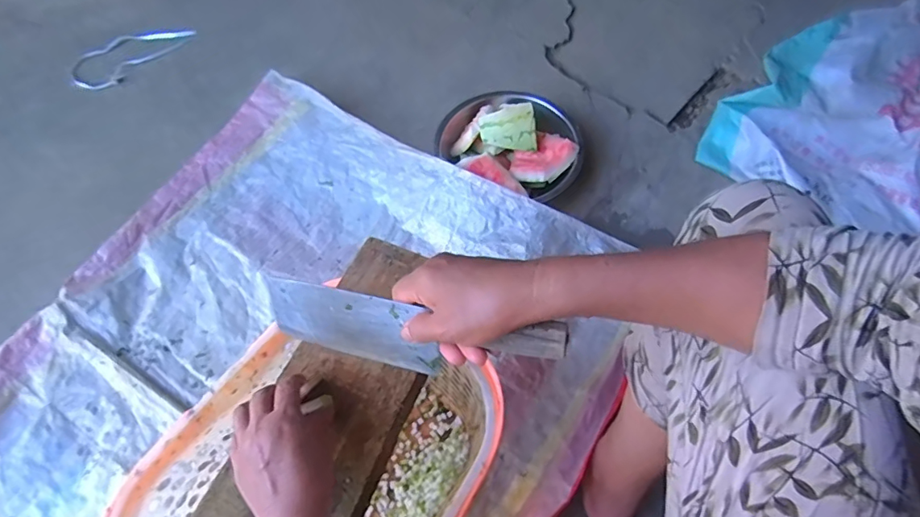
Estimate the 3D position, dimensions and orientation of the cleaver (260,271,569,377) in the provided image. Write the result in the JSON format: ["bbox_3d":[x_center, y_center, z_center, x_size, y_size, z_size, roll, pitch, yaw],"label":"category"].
[{"bbox_3d":[-0.045,0.056,0.418,0.269,0.077,0.028,5,31,23],"label":"cleaver"}]

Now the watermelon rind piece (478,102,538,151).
[{"bbox_3d":[0.085,-0.236,0.884,0.100,0.031,0.080,2,103,2],"label":"watermelon rind piece"}]

